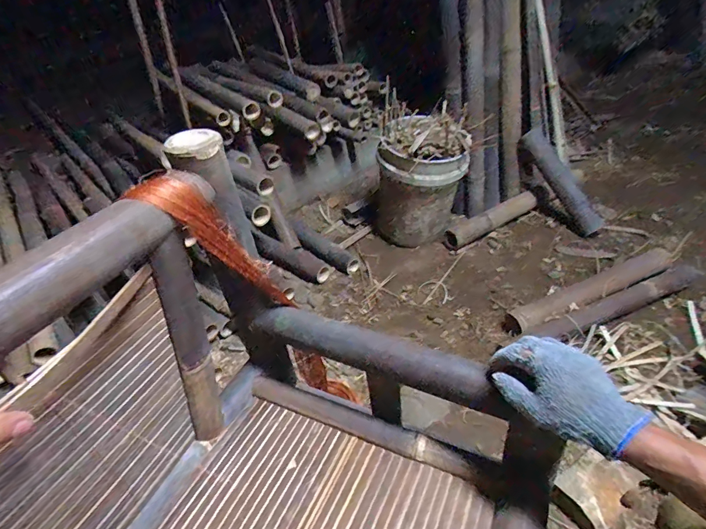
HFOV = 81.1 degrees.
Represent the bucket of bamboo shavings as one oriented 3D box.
[{"bbox_3d":[0.232,-0.273,1.434,0.312,0.412,0.261,4,38,13],"label":"bucket of bamboo shavings"}]

